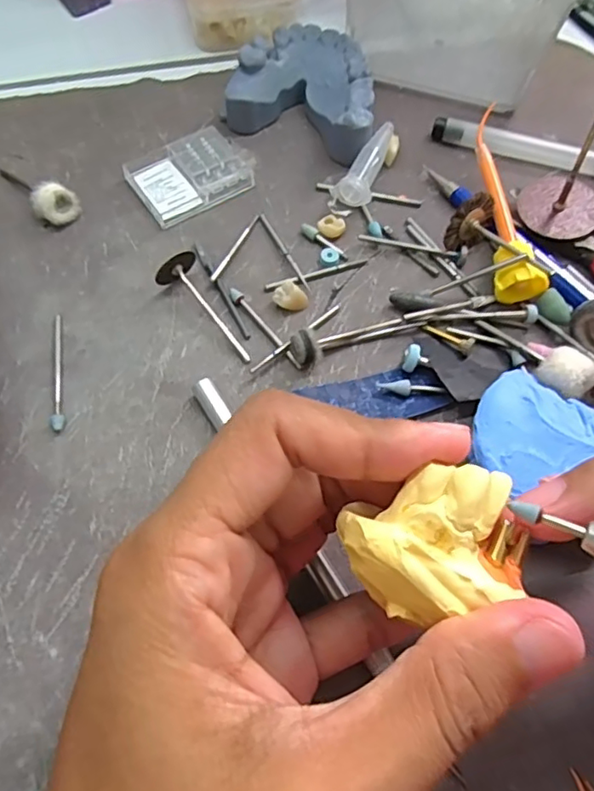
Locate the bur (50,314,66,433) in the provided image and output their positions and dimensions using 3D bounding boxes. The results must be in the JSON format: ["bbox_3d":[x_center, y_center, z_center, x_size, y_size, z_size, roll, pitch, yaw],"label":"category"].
[{"bbox_3d":[-0.083,-0.009,0.205,0.004,0.004,0.047,-8,65,-6],"label":"bur"}]

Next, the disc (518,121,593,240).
[{"bbox_3d":[0.105,-0.081,0.221,0.030,0.047,0.026,42,70,17],"label":"disc"}]

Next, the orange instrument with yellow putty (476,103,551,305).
[{"bbox_3d":[0.079,-0.078,0.235,0.018,0.016,0.086,-5,64,-4],"label":"orange instrument with yellow putty"}]

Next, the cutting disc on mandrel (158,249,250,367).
[{"bbox_3d":[-0.035,-0.030,0.213,0.016,0.013,0.046,-26,68,-14],"label":"cutting disc on mandrel"}]

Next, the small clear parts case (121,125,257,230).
[{"bbox_3d":[-0.044,-0.095,0.247,0.051,0.007,0.038,-32,69,-16],"label":"small clear parts case"}]

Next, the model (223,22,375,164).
[{"bbox_3d":[0.008,-0.134,0.258,0.062,0.024,0.052,25,66,10],"label":"model"}]

